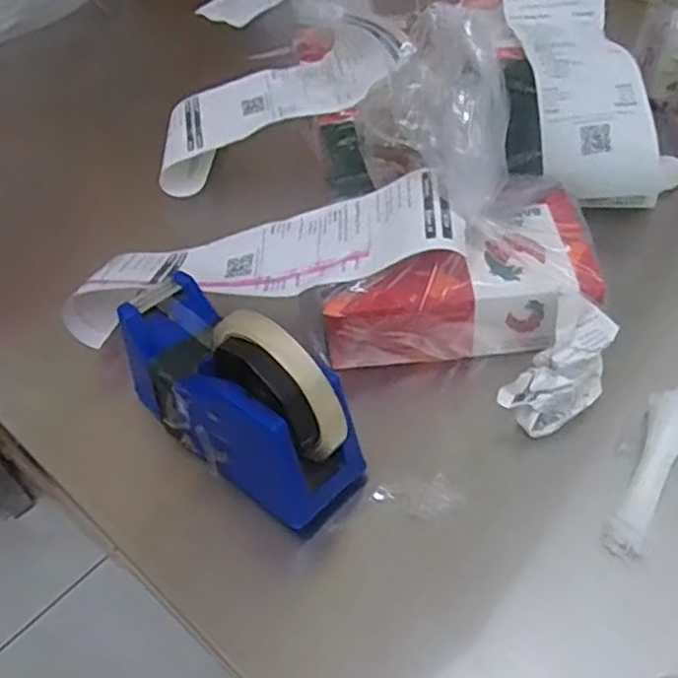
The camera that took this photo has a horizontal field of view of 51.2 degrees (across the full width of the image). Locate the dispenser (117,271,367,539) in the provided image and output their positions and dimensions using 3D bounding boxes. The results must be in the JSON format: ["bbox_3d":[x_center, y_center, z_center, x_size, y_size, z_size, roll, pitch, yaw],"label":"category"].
[{"bbox_3d":[-0.063,0.028,0.406,0.153,0.104,0.066,33,59,31],"label":"dispenser"}]

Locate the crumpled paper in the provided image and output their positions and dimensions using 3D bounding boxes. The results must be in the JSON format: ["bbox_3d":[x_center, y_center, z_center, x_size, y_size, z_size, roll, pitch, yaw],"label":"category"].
[{"bbox_3d":[0.134,0.015,0.420,0.037,0.062,0.071,33,59,31],"label":"crumpled paper"}]

